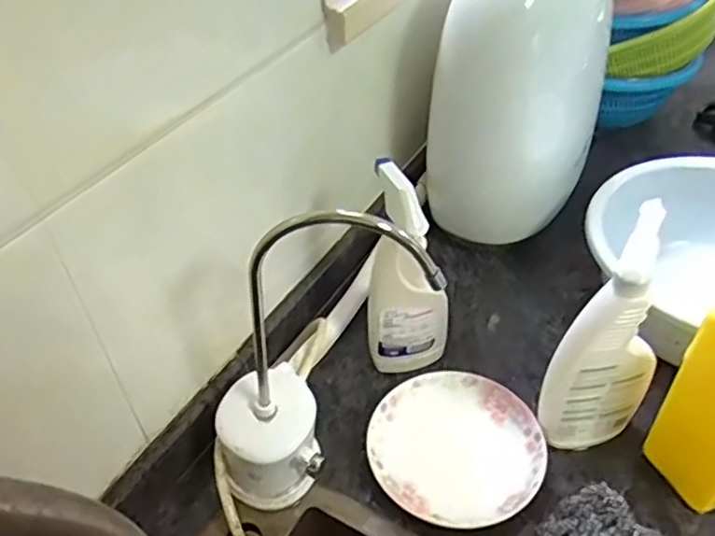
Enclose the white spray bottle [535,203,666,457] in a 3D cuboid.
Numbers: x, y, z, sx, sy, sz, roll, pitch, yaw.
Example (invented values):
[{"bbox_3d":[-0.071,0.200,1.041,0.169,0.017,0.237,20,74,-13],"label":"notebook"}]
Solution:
[{"bbox_3d":[0.226,0.071,0.578,0.085,0.273,0.048,-15,44,-14],"label":"white spray bottle"}]

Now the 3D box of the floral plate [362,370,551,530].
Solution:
[{"bbox_3d":[0.098,0.182,0.652,0.169,0.030,0.162,-1,43,1],"label":"floral plate"}]

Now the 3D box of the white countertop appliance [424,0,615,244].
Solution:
[{"bbox_3d":[0.217,-0.225,0.818,0.151,0.340,0.212,31,52,31],"label":"white countertop appliance"}]

